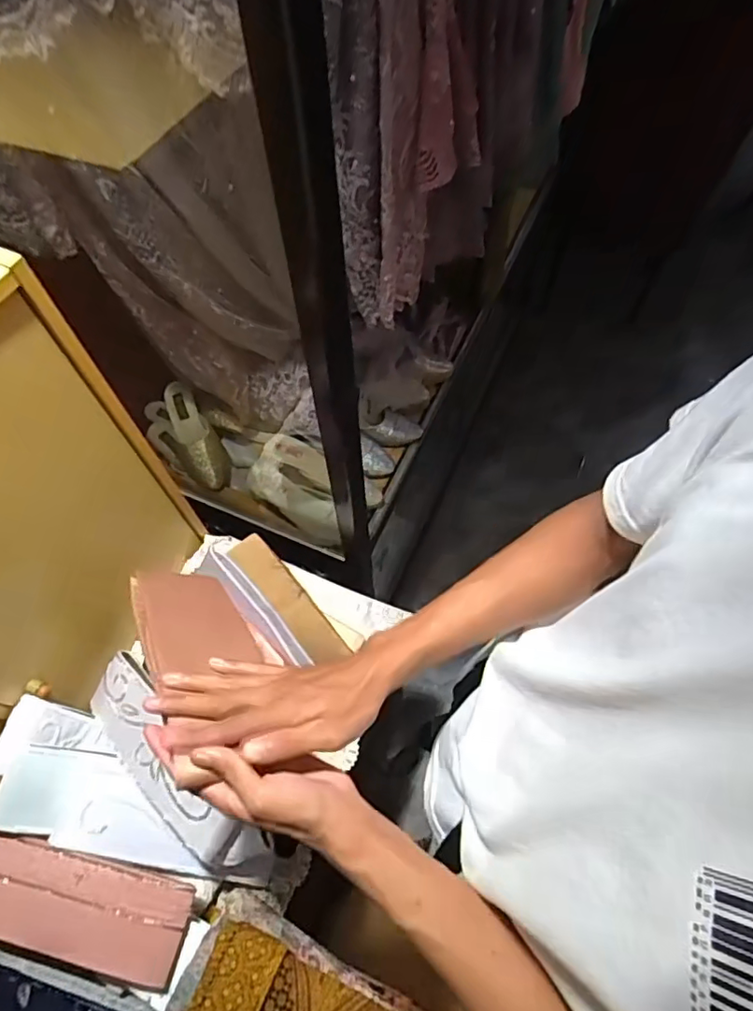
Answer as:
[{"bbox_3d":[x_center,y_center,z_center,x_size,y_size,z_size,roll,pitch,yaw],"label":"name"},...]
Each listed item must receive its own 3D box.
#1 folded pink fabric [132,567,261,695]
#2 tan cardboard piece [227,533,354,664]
[{"bbox_3d":[-0.188,0.113,0.558,0.199,0.111,0.015,32,103,53],"label":"folded pink fabric"},{"bbox_3d":[-0.146,0.148,0.892,0.059,0.016,0.244,-37,77,-20],"label":"tan cardboard piece"}]

